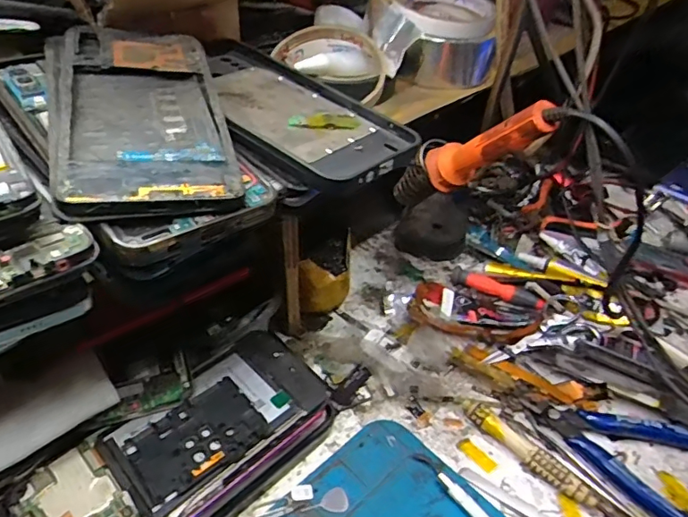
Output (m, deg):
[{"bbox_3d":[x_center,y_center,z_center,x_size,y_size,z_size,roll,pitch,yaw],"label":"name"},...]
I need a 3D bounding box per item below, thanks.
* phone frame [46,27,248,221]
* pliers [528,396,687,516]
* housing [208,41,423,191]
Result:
[{"bbox_3d":[-0.098,-0.076,0.256,0.076,0.014,0.153,-12,44,-15],"label":"phone frame"},{"bbox_3d":[0.175,0.124,0.335,0.115,0.010,0.070,19,45,18],"label":"pliers"},{"bbox_3d":[-0.038,-0.090,0.316,0.080,0.015,0.174,-31,51,-31],"label":"housing"}]

